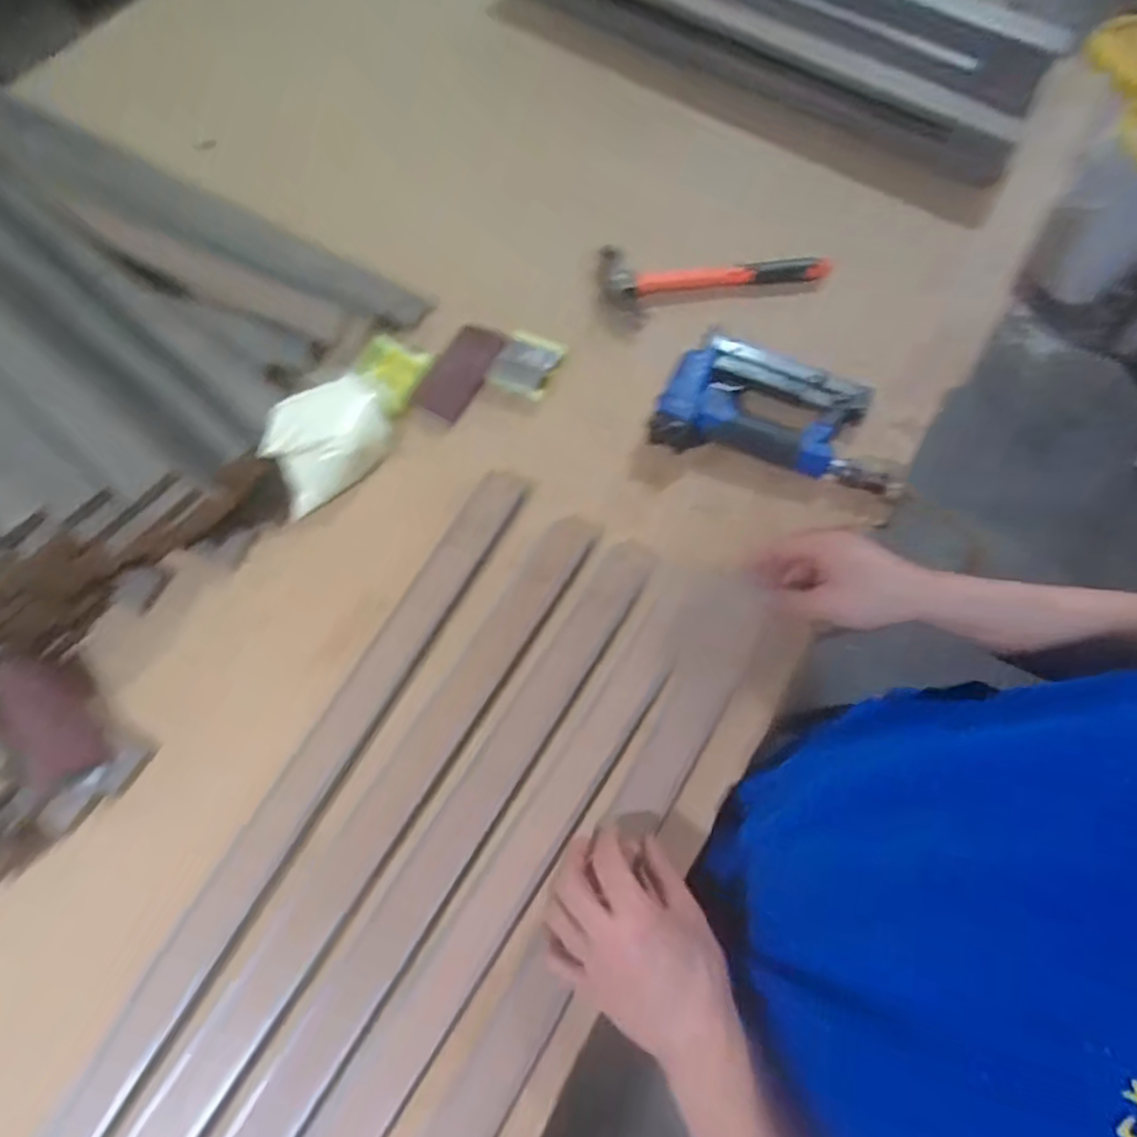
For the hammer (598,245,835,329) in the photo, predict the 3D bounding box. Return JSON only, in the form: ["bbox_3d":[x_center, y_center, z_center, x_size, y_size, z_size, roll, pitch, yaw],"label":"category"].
[{"bbox_3d":[0.165,-0.322,0.696,0.252,0.024,0.083,-6,69,-2],"label":"hammer"}]

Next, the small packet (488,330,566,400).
[{"bbox_3d":[-0.043,-0.219,0.668,0.064,0.016,0.071,24,71,9],"label":"small packet"}]

